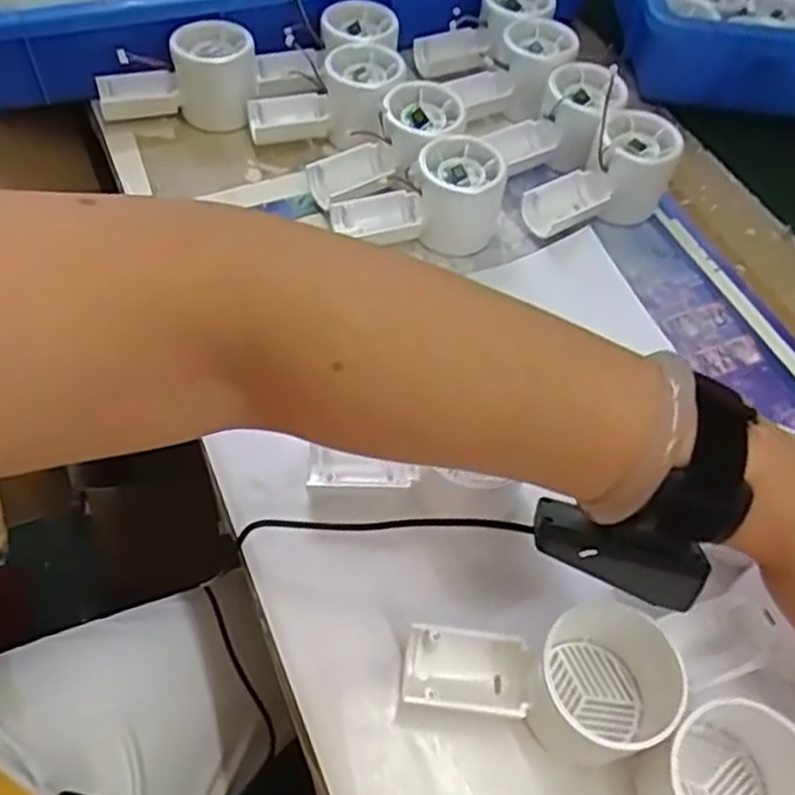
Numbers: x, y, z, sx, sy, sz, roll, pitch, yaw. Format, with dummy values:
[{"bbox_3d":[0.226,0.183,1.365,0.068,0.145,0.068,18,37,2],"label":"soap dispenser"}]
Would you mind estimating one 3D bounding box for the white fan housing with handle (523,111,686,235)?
[{"bbox_3d":[0.145,-0.151,0.527,0.114,0.057,0.055,-31,63,-24],"label":"white fan housing with handle"}]

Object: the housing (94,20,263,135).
[{"bbox_3d":[-0.161,-0.234,0.555,0.116,0.057,0.047,-6,56,-9],"label":"housing"}]

